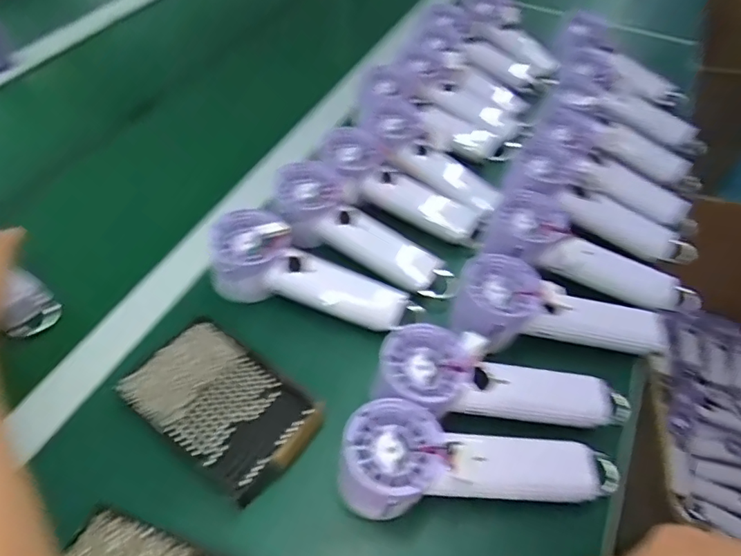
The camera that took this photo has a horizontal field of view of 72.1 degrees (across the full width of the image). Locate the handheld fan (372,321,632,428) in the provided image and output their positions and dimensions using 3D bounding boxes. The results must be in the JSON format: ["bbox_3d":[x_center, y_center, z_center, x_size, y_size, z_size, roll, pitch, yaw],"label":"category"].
[{"bbox_3d":[0.101,0.081,0.381,0.193,0.039,0.064,14,53,-9],"label":"handheld fan"}]

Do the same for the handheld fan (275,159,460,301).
[{"bbox_3d":[-0.014,-0.040,0.476,0.190,0.041,0.070,33,57,22],"label":"handheld fan"}]

